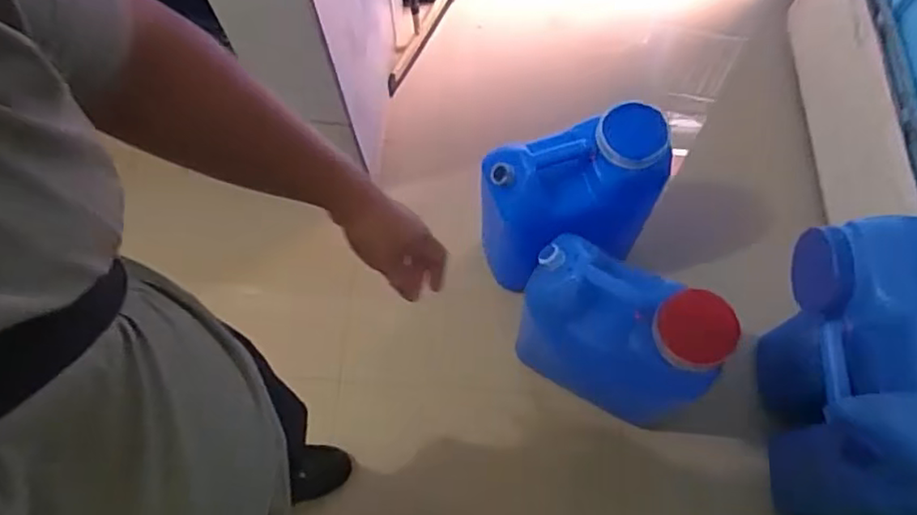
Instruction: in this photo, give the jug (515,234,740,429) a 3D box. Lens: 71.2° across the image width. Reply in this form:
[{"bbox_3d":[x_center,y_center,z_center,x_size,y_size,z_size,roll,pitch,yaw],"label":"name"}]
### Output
[{"bbox_3d":[0.268,0.148,1.141,0.307,0.390,0.170,25,71,12],"label":"jug"}]

